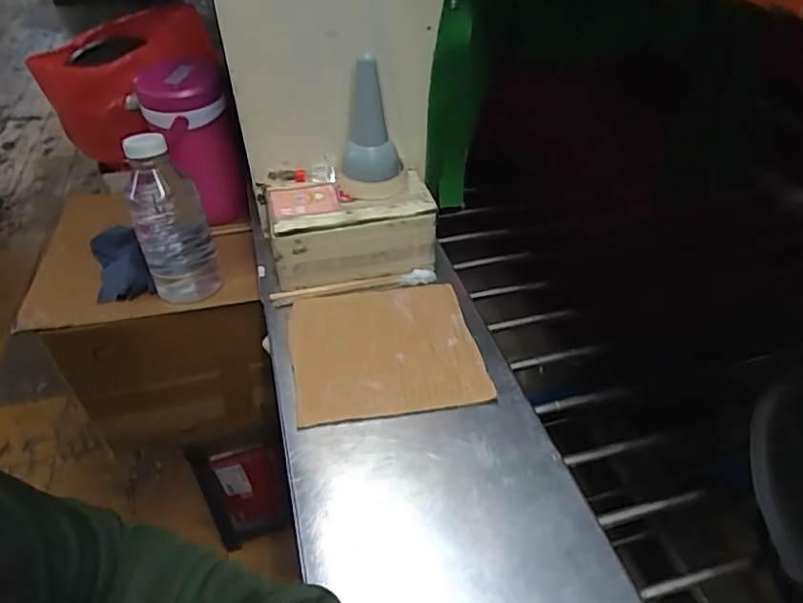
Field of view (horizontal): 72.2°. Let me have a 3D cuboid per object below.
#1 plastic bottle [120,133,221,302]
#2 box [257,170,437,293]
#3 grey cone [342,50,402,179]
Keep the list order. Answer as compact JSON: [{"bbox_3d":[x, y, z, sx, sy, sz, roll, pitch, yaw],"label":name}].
[{"bbox_3d":[-0.302,-0.103,0.716,0.089,0.226,0.079,-20,44,-21],"label":"plastic bottle"},{"bbox_3d":[-0.068,-0.090,0.667,0.208,0.085,0.120,-6,41,-5],"label":"box"},{"bbox_3d":[-0.035,-0.195,0.609,0.064,0.150,0.065,-4,40,-2],"label":"grey cone"}]

